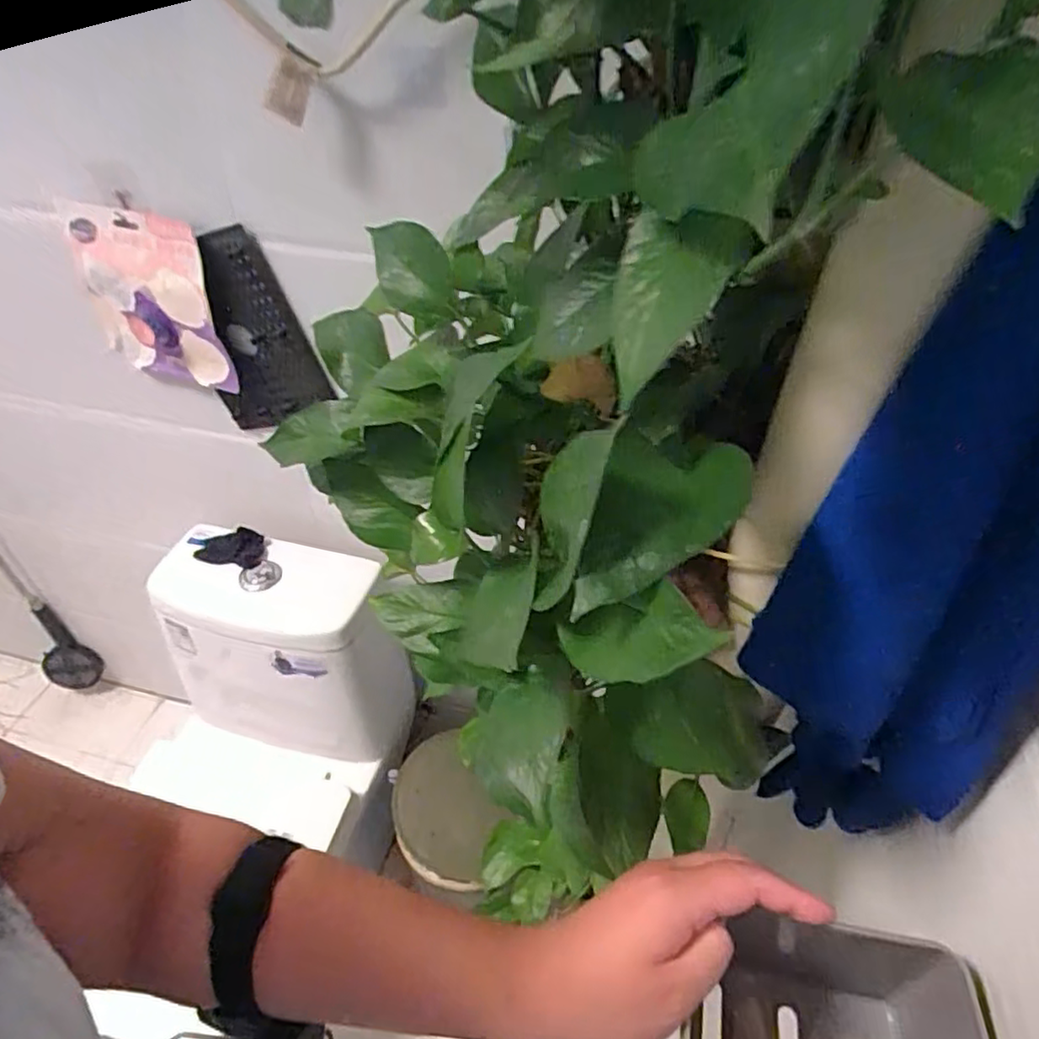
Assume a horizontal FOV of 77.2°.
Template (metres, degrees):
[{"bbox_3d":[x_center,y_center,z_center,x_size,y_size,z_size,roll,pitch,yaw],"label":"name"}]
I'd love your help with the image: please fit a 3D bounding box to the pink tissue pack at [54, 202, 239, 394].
[{"bbox_3d":[-0.484,-0.282,0.850,0.218,0.219,0.041,22,46,21],"label":"pink tissue pack"}]

